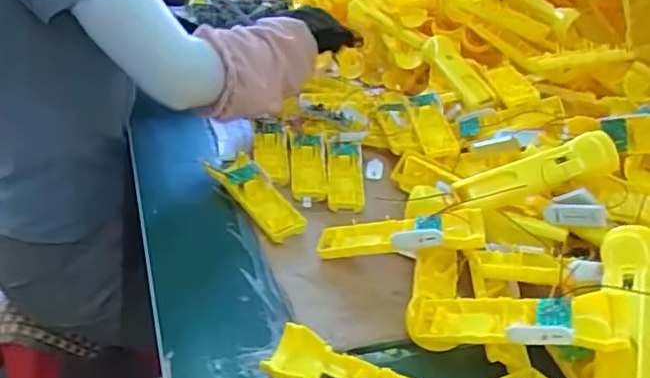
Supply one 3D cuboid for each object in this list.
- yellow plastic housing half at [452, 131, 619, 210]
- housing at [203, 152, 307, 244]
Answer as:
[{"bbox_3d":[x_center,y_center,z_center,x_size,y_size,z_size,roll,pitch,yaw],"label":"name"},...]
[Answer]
[{"bbox_3d":[0.216,-0.017,0.632,0.164,0.034,0.045,-17,33,0],"label":"yellow plastic housing half"},{"bbox_3d":[-0.079,0.006,0.702,0.042,0.032,0.156,-19,38,-34],"label":"housing"}]

